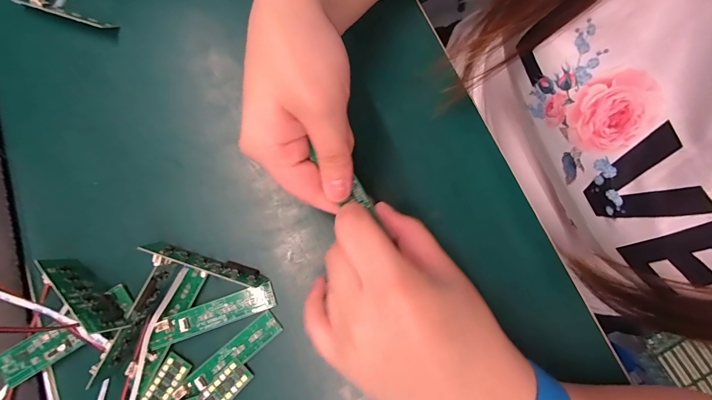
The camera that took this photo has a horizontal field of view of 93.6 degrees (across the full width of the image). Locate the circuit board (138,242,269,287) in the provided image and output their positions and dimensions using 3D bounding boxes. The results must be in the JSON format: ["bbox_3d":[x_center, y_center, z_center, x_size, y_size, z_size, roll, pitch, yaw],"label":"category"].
[{"bbox_3d":[-0.103,0.042,0.228,0.085,0.020,0.010,17,80,5],"label":"circuit board"}]

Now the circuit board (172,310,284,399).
[{"bbox_3d":[-0.083,0.104,0.219,0.074,0.006,0.016,-38,79,-10],"label":"circuit board"}]

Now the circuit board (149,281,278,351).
[{"bbox_3d":[-0.095,0.076,0.222,0.082,0.007,0.018,-18,77,-7],"label":"circuit board"}]

